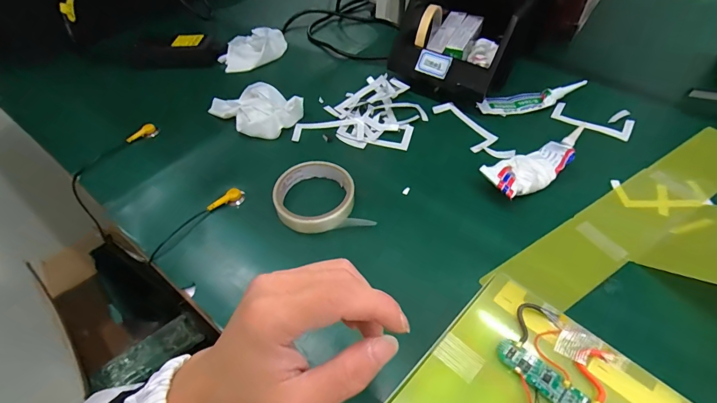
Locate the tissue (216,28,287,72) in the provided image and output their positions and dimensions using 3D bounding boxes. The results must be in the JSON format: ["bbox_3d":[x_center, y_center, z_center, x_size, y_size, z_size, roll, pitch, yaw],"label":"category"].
[{"bbox_3d":[-0.187,-0.277,0.659,0.110,0.025,0.123,-5,51,0],"label":"tissue"}]

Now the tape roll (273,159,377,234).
[{"bbox_3d":[-0.048,-0.006,0.422,0.091,0.027,0.101,-19,52,-11],"label":"tape roll"}]

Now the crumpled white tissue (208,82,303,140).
[{"bbox_3d":[-0.150,-0.137,0.533,0.130,0.032,0.091,30,59,25],"label":"crumpled white tissue"}]

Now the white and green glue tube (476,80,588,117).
[{"bbox_3d":[0.245,-0.152,0.532,0.143,0.028,0.040,-7,51,-2],"label":"white and green glue tube"}]

